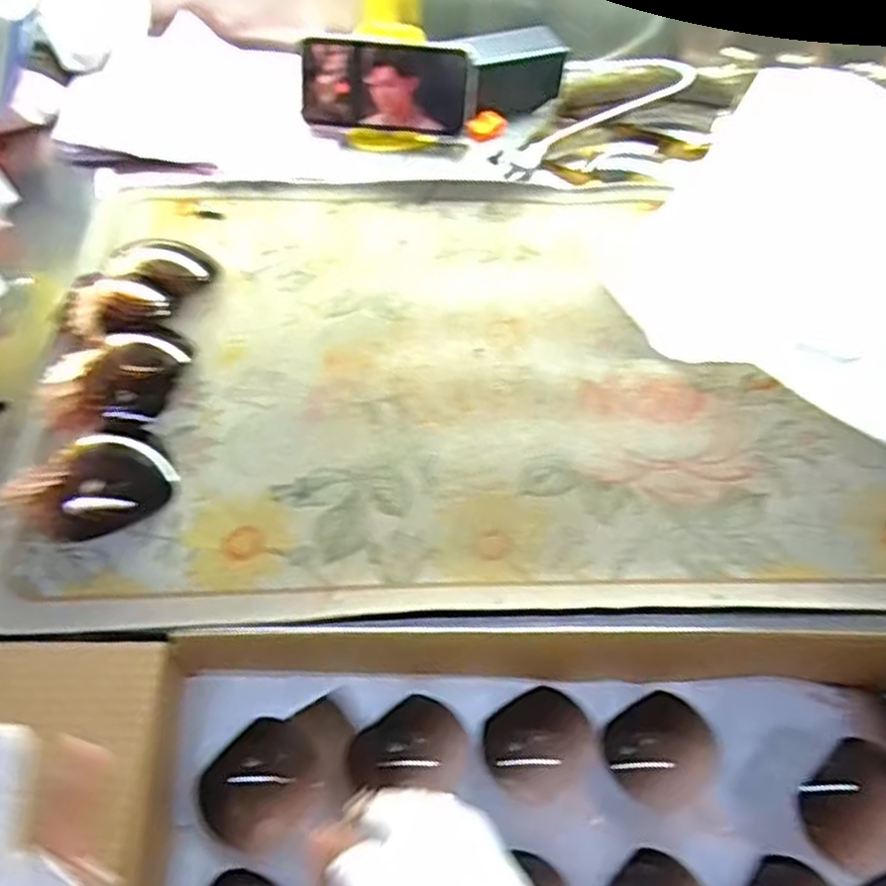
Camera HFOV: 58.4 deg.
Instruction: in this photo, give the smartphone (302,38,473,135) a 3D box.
[{"bbox_3d":[-0.051,-0.313,0.701,0.145,0.069,0.009,7,35,3],"label":"smartphone"}]

